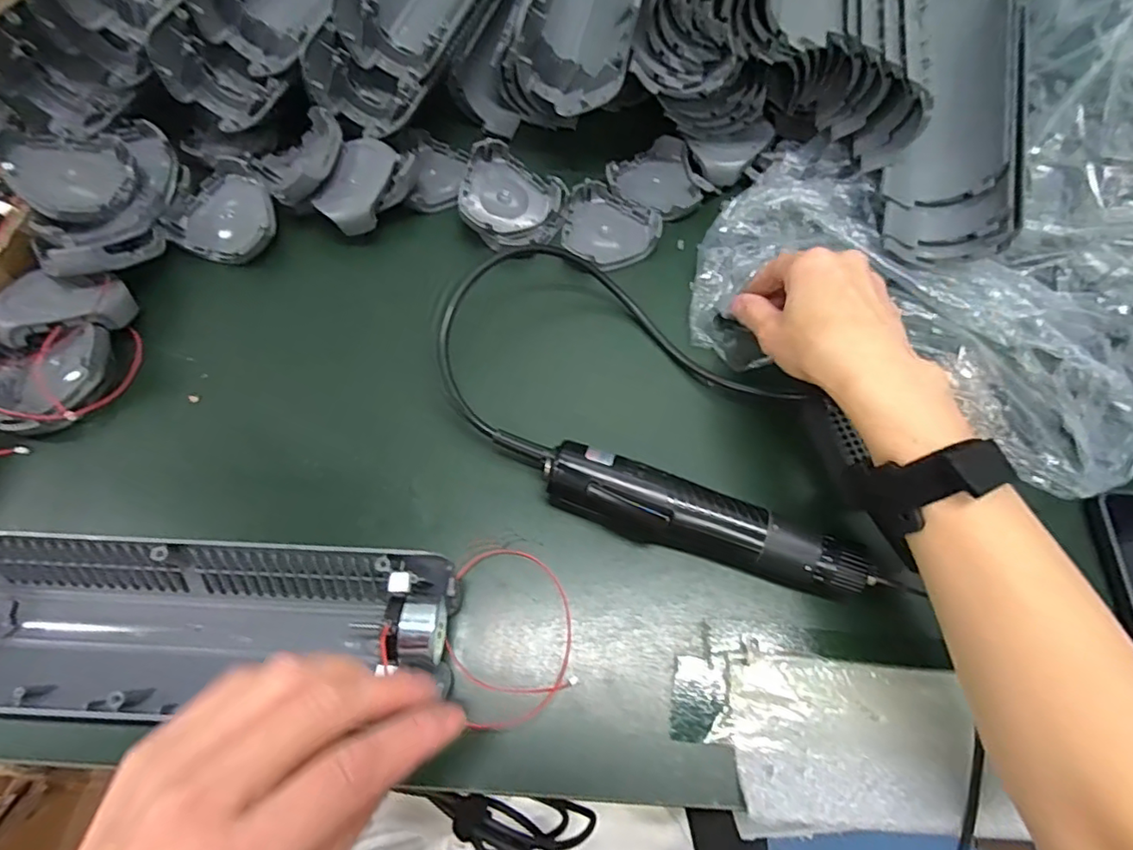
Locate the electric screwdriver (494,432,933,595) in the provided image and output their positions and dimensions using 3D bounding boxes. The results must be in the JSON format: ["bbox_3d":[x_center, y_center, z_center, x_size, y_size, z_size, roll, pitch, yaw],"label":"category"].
[{"bbox_3d":[0.073,0.057,0.355,0.242,0.033,0.041,20,65,8],"label":"electric screwdriver"}]

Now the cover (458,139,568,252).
[{"bbox_3d":[-0.047,-0.179,0.463,0.082,0.032,0.080,23,66,9],"label":"cover"}]

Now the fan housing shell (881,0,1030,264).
[{"bbox_3d":[0.301,-0.251,0.446,0.087,0.071,0.253,15,66,6],"label":"fan housing shell"}]

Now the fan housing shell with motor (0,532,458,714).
[{"bbox_3d":[-0.210,0.113,0.318,0.288,0.068,0.092,2,64,-1],"label":"fan housing shell with motor"}]

